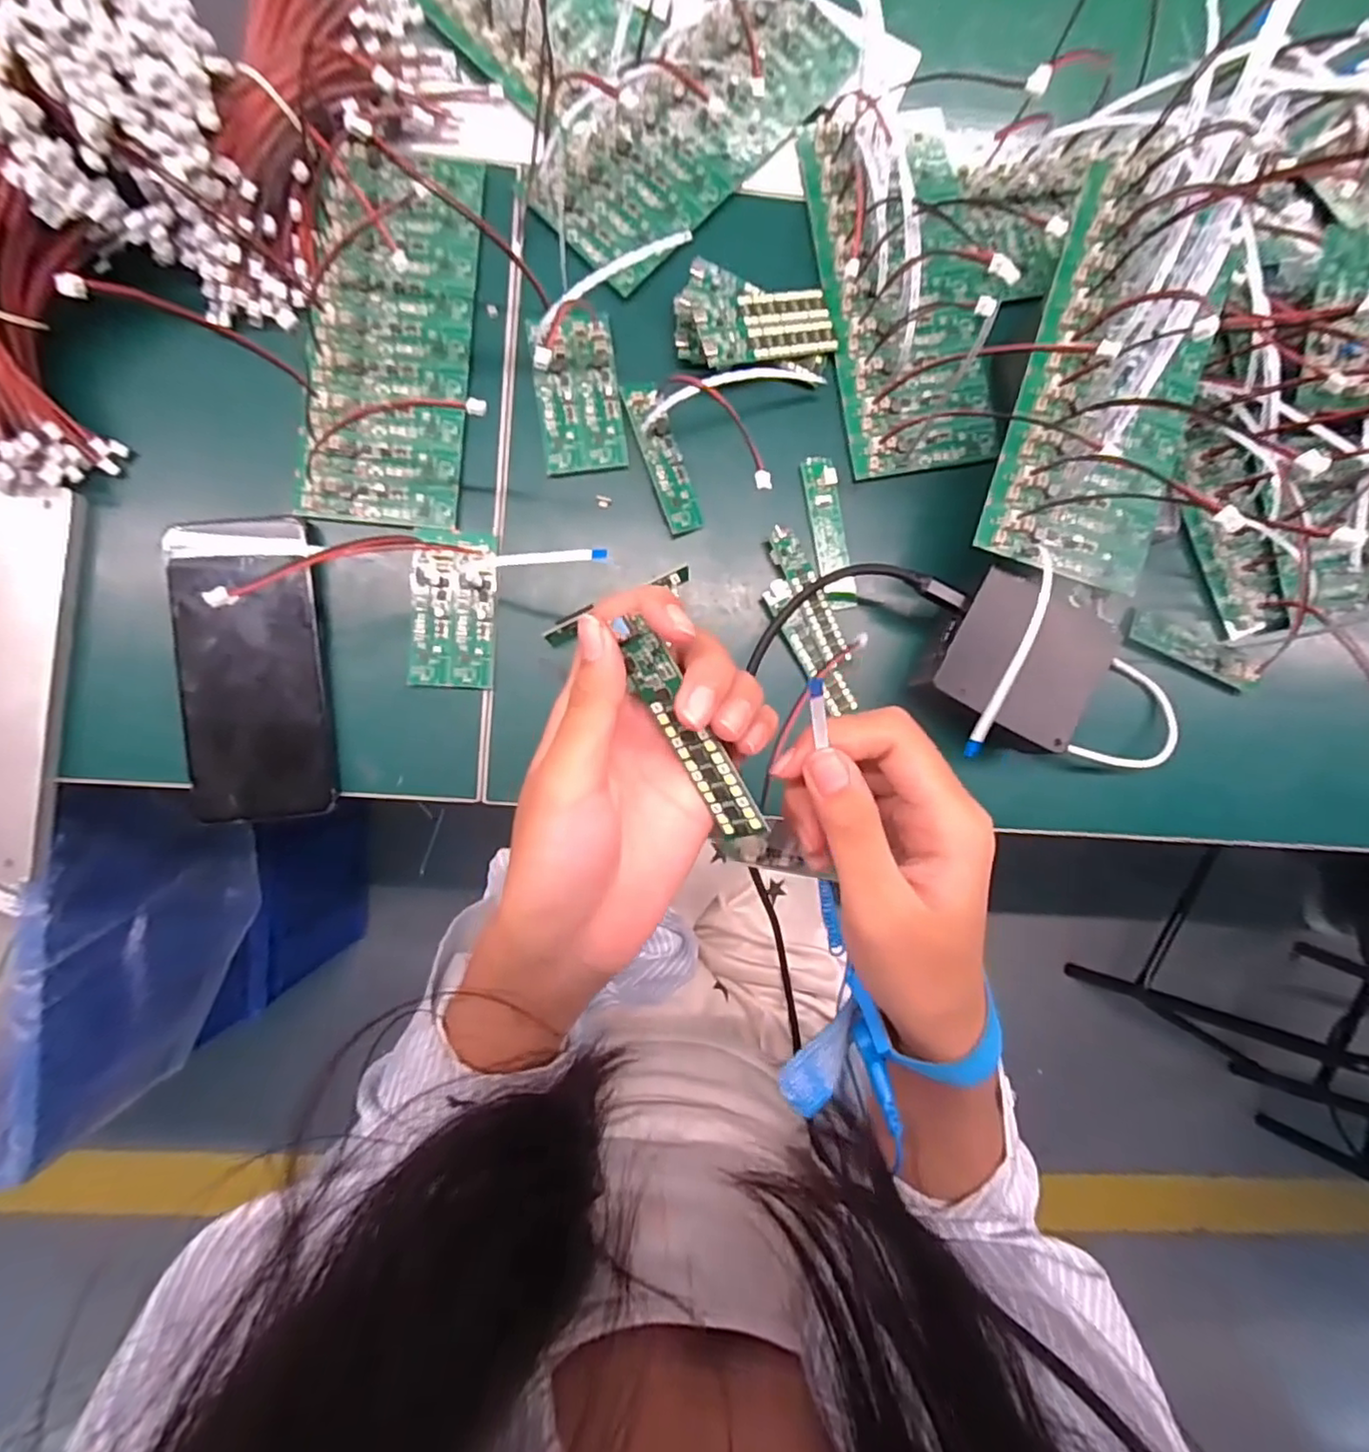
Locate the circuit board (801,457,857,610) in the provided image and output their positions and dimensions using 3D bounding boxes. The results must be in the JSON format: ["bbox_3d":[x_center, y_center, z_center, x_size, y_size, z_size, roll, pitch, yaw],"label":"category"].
[{"bbox_3d":[0.081,-0.107,0.347,0.018,0.007,0.084,-11,90,-4],"label":"circuit board"}]

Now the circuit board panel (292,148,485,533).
[{"bbox_3d":[-0.154,-0.206,0.332,0.079,0.014,0.195,4,90,-4],"label":"circuit board panel"}]

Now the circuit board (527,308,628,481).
[{"bbox_3d":[-0.057,-0.179,0.336,0.044,0.008,0.081,-7,90,-4],"label":"circuit board"}]

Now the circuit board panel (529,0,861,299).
[{"bbox_3d":[0.006,-0.328,0.338,0.079,0.011,0.191,44,87,-2],"label":"circuit board panel"}]

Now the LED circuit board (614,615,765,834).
[{"bbox_3d":[0.002,0.003,0.204,0.018,0.004,0.080,-20,108,32],"label":"LED circuit board"}]

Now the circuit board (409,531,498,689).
[{"bbox_3d":[-0.123,-0.063,0.334,0.044,0.005,0.083,3,90,-4],"label":"circuit board"}]

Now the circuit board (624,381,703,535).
[{"bbox_3d":[-0.011,-0.144,0.339,0.020,0.008,0.078,-19,91,-4],"label":"circuit board"}]

